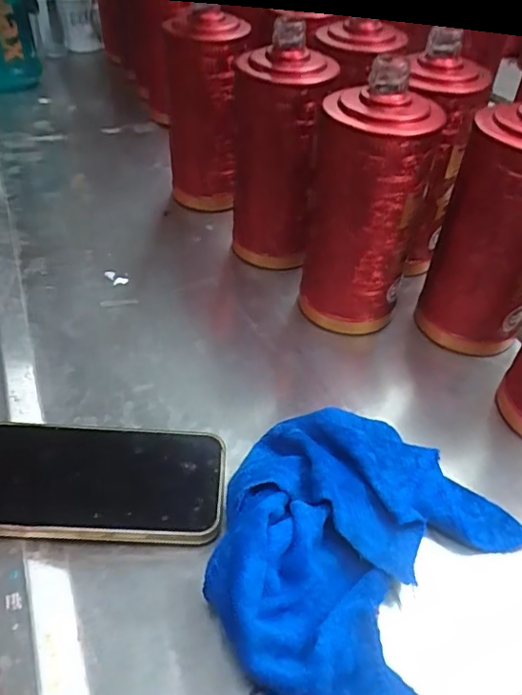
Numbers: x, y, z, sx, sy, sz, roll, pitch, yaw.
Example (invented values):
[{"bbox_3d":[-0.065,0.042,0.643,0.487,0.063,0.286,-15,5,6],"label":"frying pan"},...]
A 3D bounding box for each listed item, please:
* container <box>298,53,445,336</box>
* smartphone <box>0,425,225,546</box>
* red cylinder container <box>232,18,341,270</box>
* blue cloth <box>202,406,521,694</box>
[{"bbox_3d":[0.081,-0.108,0.435,0.086,0.189,0.080,2,43,1],"label":"container"},{"bbox_3d":[-0.103,0.081,0.342,0.156,0.019,0.080,1,40,-2],"label":"smartphone"},{"bbox_3d":[0.019,-0.178,0.506,0.089,0.188,0.082,2,43,1],"label":"red cylinder container"},{"bbox_3d":[0.045,0.104,0.308,0.153,0.051,0.177,32,53,28],"label":"blue cloth"}]

